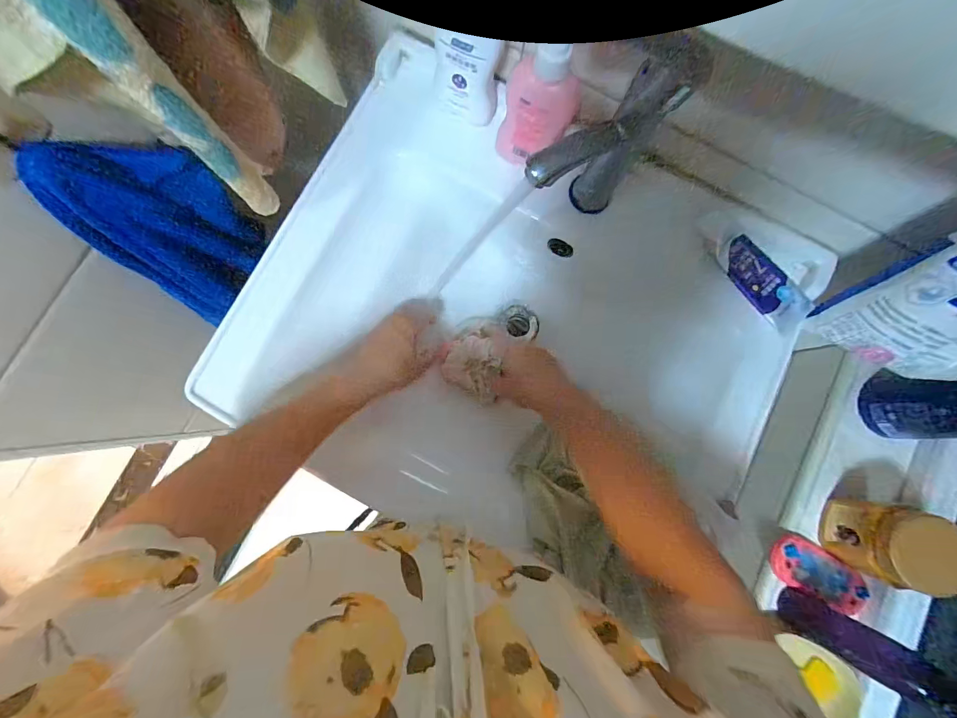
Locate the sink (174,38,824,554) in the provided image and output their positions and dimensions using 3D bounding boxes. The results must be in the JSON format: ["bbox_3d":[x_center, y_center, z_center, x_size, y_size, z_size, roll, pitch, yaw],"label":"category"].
[{"bbox_3d":[0.052,-0.037,0.518,0.581,0.147,0.441,26,83,0],"label":"sink"}]

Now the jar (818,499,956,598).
[{"bbox_3d":[0.528,0.235,0.524,0.093,0.122,0.092,0,84,-3],"label":"jar"}]

